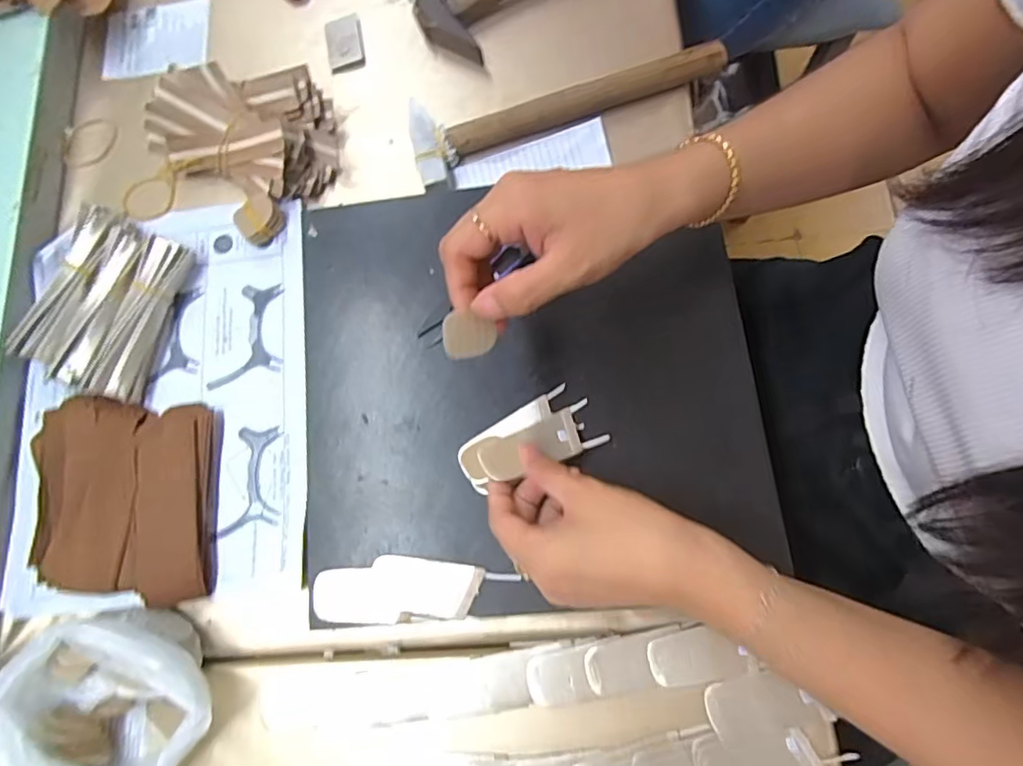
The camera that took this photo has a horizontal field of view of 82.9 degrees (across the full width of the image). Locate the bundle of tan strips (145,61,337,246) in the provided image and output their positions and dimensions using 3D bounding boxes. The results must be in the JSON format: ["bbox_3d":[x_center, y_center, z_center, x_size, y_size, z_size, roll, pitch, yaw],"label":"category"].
[{"bbox_3d":[-0.206,-0.198,0.462,0.136,0.042,0.121,43,81,11],"label":"bundle of tan strips"}]

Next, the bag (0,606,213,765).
[{"bbox_3d":[-0.245,0.198,0.357,0.110,0.064,0.098,37,84,13],"label":"bag"}]

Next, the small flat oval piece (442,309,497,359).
[{"bbox_3d":[-0.021,-0.025,0.297,0.029,0.004,0.024,-9,110,-23],"label":"small flat oval piece"}]

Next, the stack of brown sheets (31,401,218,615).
[{"bbox_3d":[-0.272,0.080,0.408,0.118,0.022,0.138,-2,76,1],"label":"stack of brown sheets"}]

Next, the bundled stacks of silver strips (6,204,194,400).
[{"bbox_3d":[-0.305,-0.061,0.438,0.094,0.025,0.130,16,77,6],"label":"bundled stacks of silver strips"}]

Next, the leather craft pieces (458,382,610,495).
[{"bbox_3d":[0.011,0.035,0.375,0.090,0.023,0.045,-23,76,-12],"label":"leather craft pieces"}]

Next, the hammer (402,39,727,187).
[{"bbox_3d":[0.039,-0.226,0.455,0.248,0.025,0.074,-21,76,-3],"label":"hammer"}]

